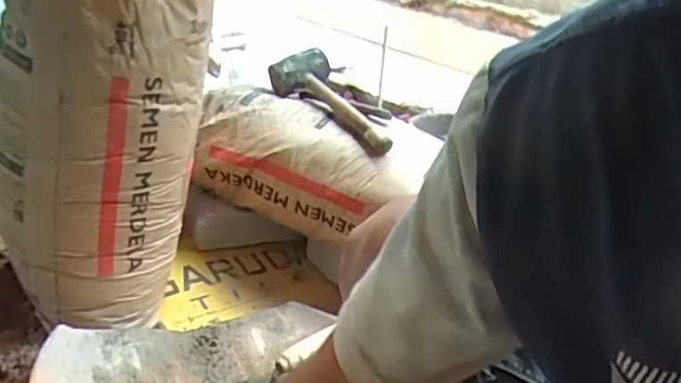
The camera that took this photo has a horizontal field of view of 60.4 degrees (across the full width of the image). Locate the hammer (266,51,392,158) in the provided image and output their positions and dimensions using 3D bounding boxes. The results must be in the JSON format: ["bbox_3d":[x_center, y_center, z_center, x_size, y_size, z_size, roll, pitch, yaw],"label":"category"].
[{"bbox_3d":[-0.019,-0.164,1.012,0.121,0.086,0.294,-5,32,-27],"label":"hammer"}]

